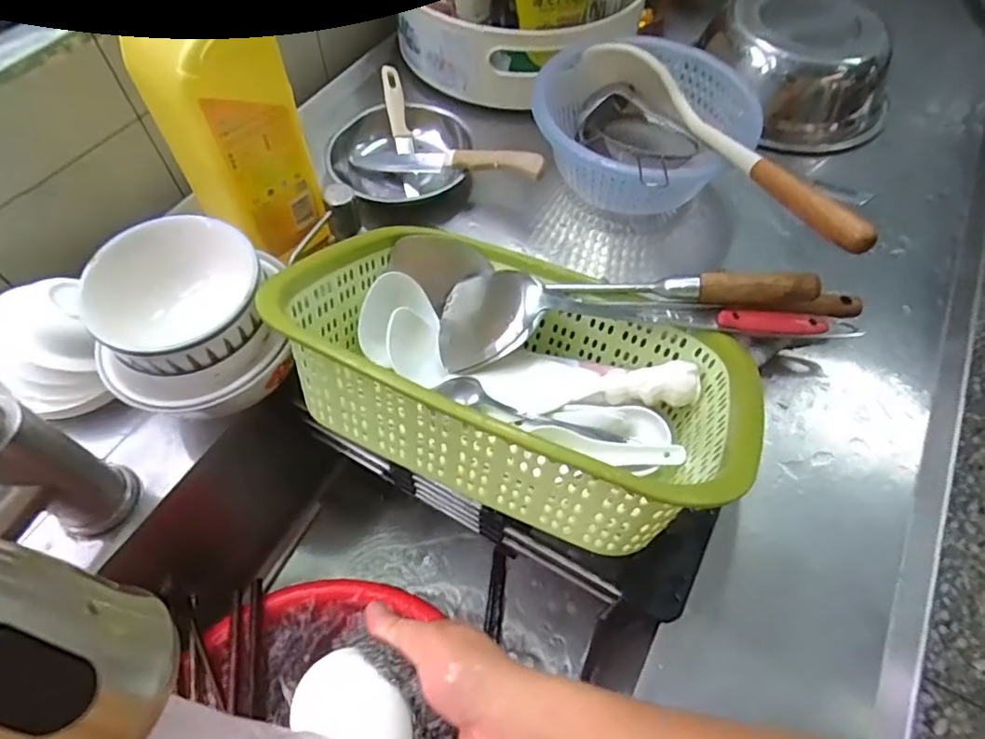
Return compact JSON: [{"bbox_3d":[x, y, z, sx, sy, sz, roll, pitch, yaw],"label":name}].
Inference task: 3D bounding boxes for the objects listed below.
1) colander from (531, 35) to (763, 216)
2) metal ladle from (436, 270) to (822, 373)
[{"bbox_3d":[0.142,-0.248,0.578,0.207,0.095,0.180,-34,66,-20],"label":"colander"},{"bbox_3d":[0.105,-0.050,0.488,0.304,0.069,0.097,-6,58,14],"label":"metal ladle"}]

